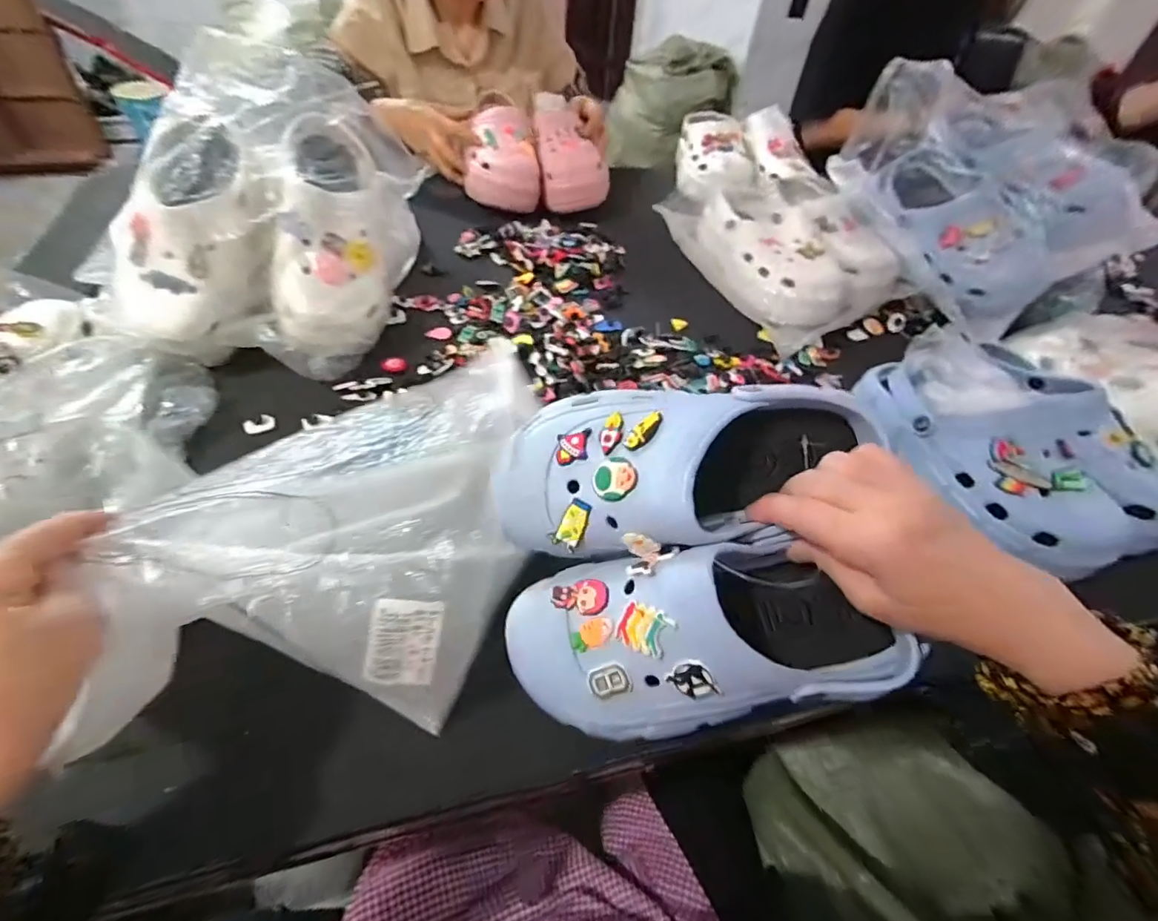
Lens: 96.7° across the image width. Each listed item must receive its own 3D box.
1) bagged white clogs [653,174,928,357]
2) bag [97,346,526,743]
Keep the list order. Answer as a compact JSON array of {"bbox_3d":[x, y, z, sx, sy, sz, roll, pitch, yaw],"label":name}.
[{"bbox_3d":[0.298,-0.320,0.751,0.236,0.087,0.350,-16,54,-18],"label":"bagged white clogs"},{"bbox_3d":[-0.135,0.026,0.367,0.195,0.125,0.234,15,50,7],"label":"bag"}]

